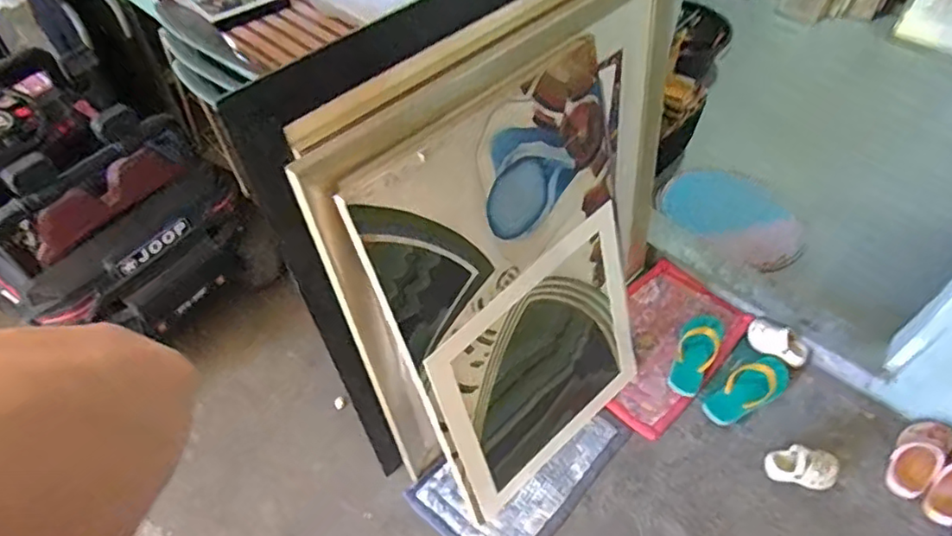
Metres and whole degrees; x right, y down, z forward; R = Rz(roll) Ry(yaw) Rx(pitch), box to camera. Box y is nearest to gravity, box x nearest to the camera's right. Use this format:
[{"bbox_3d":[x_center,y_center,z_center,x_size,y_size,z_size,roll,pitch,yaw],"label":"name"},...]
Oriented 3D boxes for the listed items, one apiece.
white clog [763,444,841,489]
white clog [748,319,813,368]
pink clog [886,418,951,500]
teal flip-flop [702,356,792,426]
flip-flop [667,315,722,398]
[{"bbox_3d":[0.801,0.487,1.491,0.159,0.082,0.087,15,53,10],"label":"white clog"},{"bbox_3d":[0.850,0.203,1.707,0.094,0.061,0.165,-37,61,-26],"label":"white clog"},{"bbox_3d":[1.106,0.457,1.517,0.233,0.056,0.102,-38,61,-26],"label":"pink clog"},{"bbox_3d":[0.733,0.310,1.623,0.293,0.069,0.117,-28,58,-21],"label":"teal flip-flop"},{"bbox_3d":[0.614,0.232,1.703,0.104,0.039,0.291,27,56,19],"label":"flip-flop"}]

